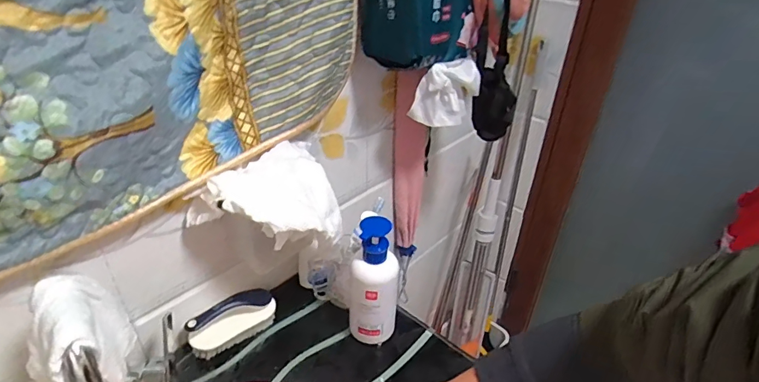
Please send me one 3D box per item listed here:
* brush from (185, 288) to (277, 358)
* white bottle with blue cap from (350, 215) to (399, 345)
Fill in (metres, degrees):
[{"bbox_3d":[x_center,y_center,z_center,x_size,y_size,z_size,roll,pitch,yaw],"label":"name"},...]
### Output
[{"bbox_3d":[-0.221,0.197,0.667,0.127,0.064,0.042,-25,42,-35],"label":"brush"},{"bbox_3d":[-0.006,0.139,0.647,0.073,0.209,0.057,-5,34,-12],"label":"white bottle with blue cap"}]

